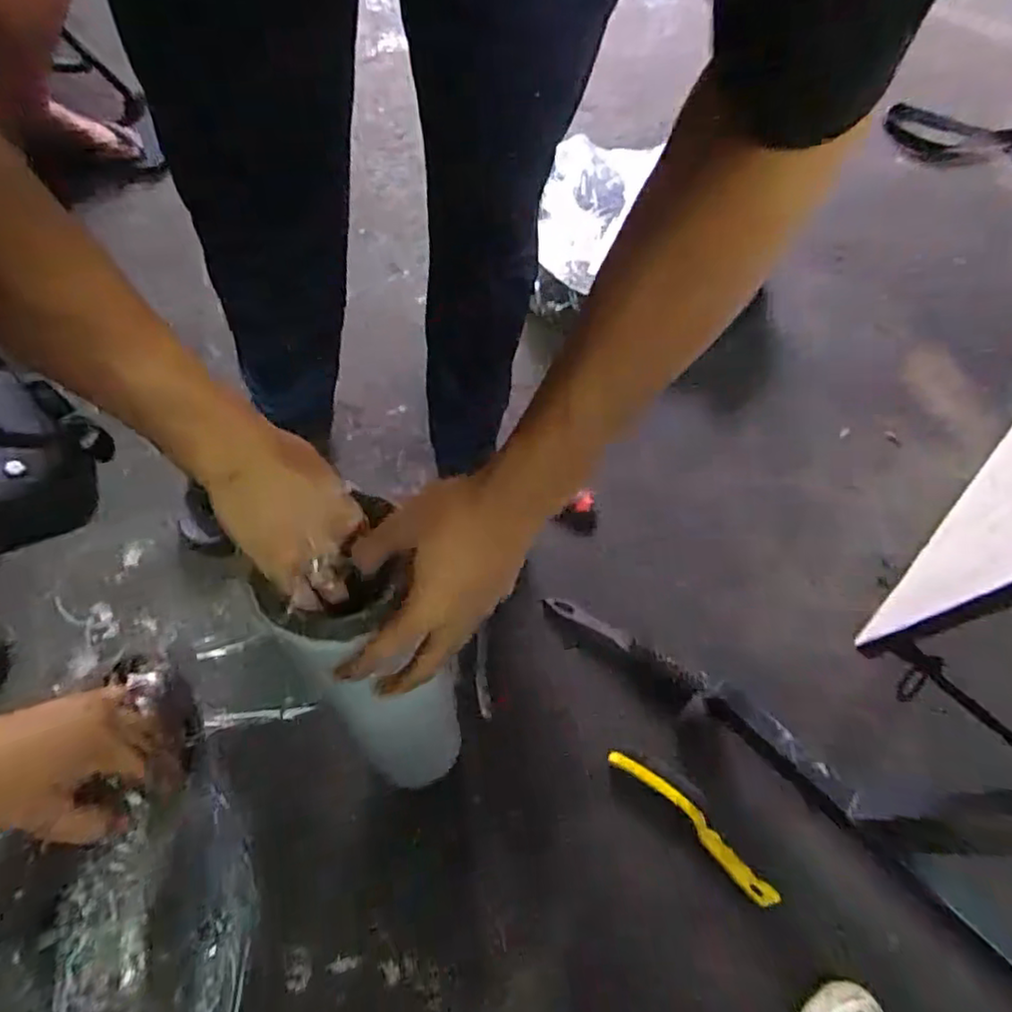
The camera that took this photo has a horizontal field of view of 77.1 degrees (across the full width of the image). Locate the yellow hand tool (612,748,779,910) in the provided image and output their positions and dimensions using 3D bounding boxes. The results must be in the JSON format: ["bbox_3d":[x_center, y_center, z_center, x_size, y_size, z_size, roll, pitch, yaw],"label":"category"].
[{"bbox_3d":[0.242,0.411,0.829,0.253,0.014,0.033,42,71,15],"label":"yellow hand tool"}]

